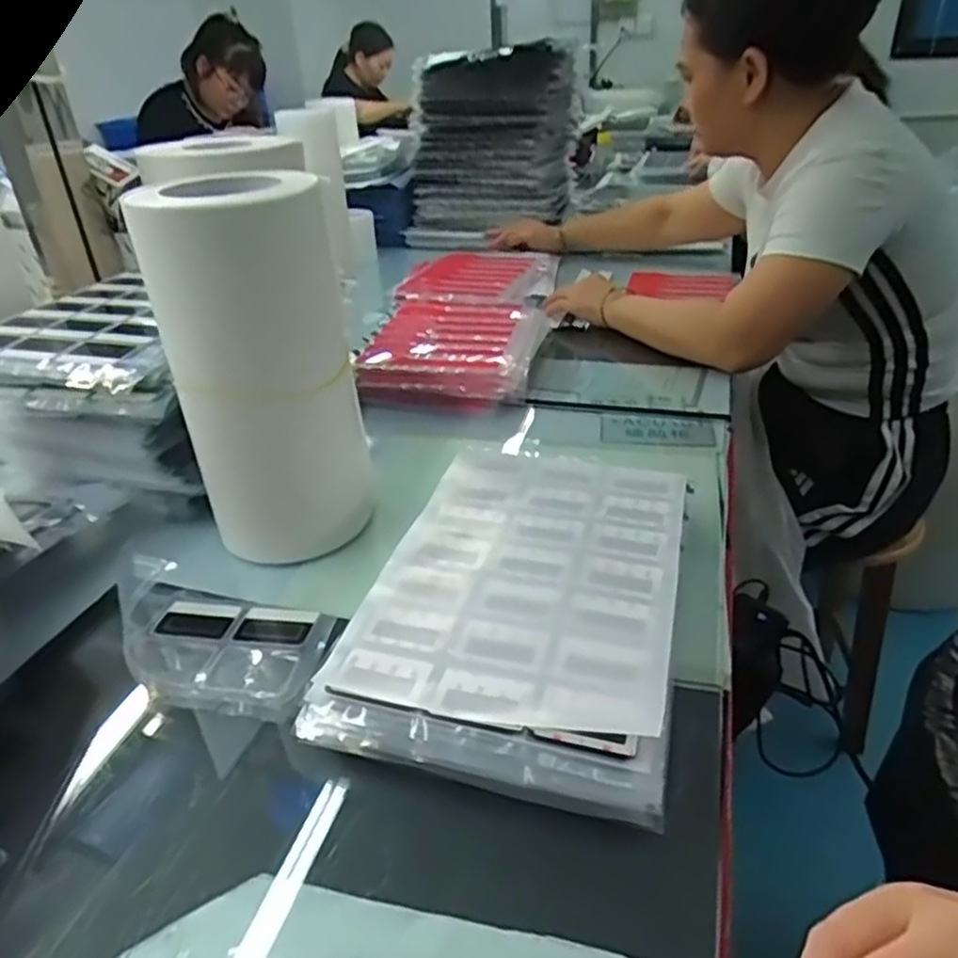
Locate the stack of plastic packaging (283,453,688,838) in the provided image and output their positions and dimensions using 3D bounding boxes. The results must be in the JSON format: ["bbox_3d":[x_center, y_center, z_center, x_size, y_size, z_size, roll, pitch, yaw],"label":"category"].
[{"bbox_3d":[0.037,0.080,0.504,0.201,0.061,0.301,7,33,15],"label":"stack of plastic packaging"}]

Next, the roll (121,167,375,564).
[{"bbox_3d":[-0.159,-0.078,0.543,0.113,0.270,0.109,-3,31,2],"label":"roll"}]

